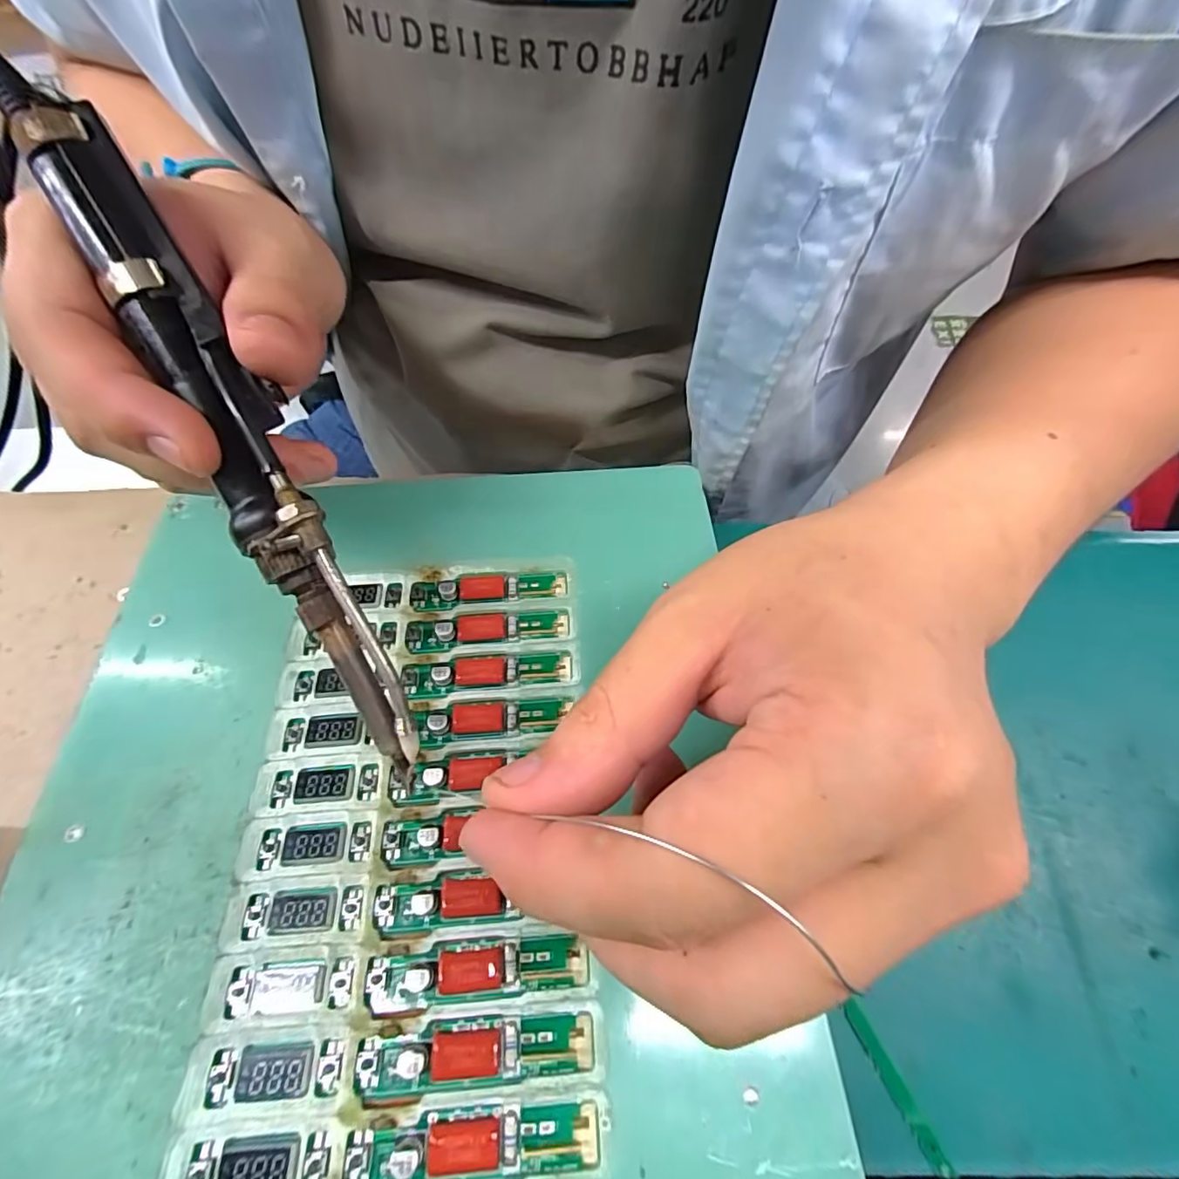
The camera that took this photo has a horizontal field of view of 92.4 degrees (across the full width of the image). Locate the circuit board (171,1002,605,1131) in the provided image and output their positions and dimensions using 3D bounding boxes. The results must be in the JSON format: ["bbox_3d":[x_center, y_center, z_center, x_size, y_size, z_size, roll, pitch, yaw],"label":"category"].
[{"bbox_3d":[-0.047,0.114,0.135,0.099,0.004,0.016,-5,65,-1],"label":"circuit board"}]

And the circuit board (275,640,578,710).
[{"bbox_3d":[-0.054,0.029,0.190,0.098,0.009,0.017,-5,65,-1],"label":"circuit board"}]

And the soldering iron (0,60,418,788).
[{"bbox_3d":[-0.092,-0.037,0.148,0.022,0.017,0.196,-27,98,-11],"label":"soldering iron"}]

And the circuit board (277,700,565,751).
[{"bbox_3d":[-0.054,0.044,0.183,0.087,0.007,0.014,-4,65,-1],"label":"circuit board"}]

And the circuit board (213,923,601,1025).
[{"bbox_3d":[-0.048,0.100,0.147,0.094,0.008,0.016,-6,65,-1],"label":"circuit board"}]

